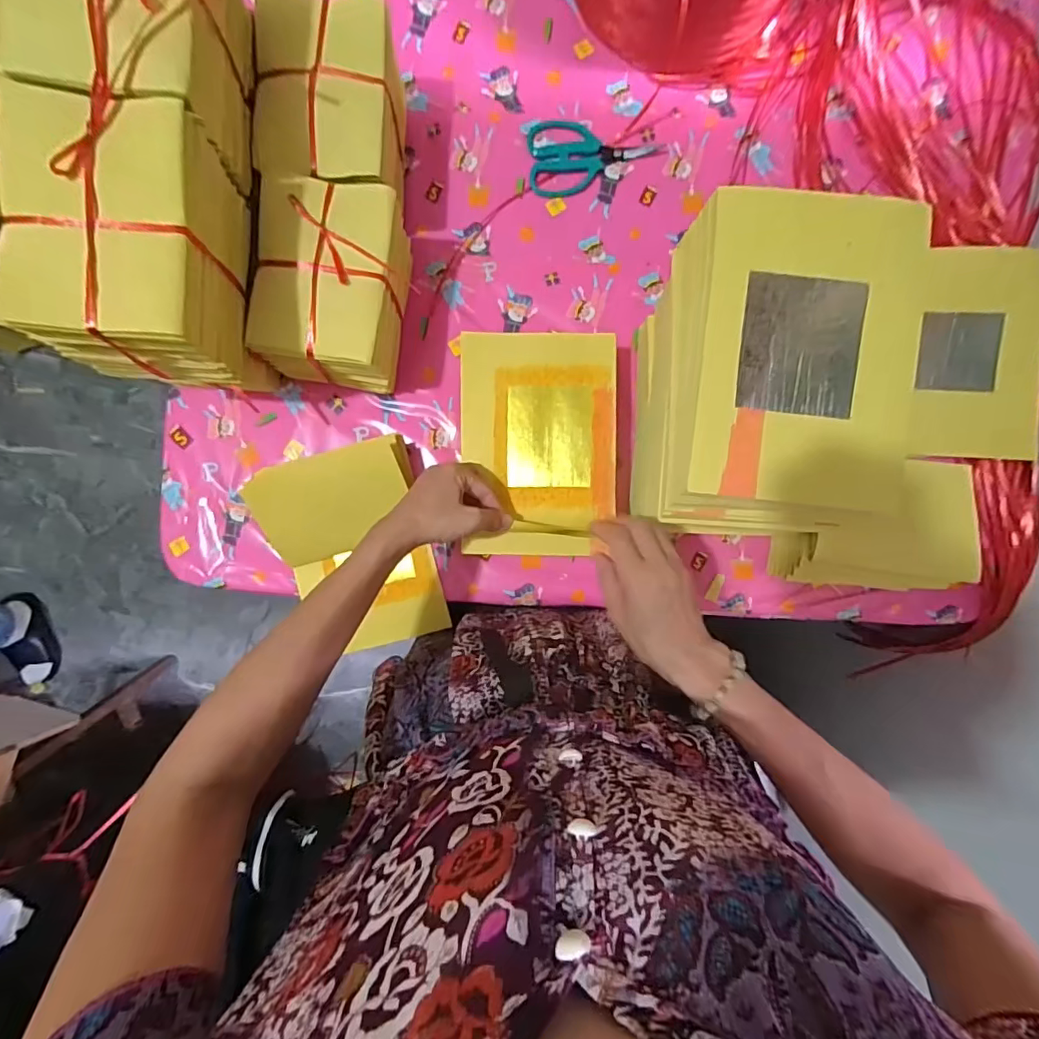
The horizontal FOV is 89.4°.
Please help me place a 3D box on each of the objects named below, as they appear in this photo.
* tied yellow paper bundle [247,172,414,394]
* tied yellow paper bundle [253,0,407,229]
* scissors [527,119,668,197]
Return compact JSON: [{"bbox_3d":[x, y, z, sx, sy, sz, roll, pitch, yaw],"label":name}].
[{"bbox_3d":[-0.179,-0.229,0.547,0.119,0.145,0.163,9,89,6],"label":"tied yellow paper bundle"},{"bbox_3d":[-0.177,-0.399,0.546,0.126,0.151,0.178,-3,88,5],"label":"tied yellow paper bundle"},{"bbox_3d":[0.088,-0.422,0.605,0.151,0.009,0.085,-4,88,5],"label":"scissors"}]

